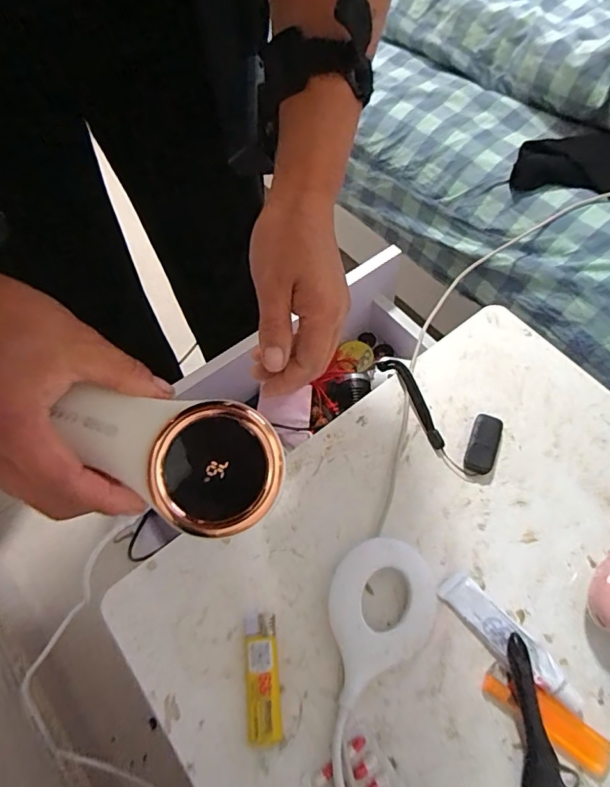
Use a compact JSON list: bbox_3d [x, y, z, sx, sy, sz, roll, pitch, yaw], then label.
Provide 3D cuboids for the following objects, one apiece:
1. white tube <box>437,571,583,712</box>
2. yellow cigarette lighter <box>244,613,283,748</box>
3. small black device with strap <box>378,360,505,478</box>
[{"bbox_3d":[0.149,0.183,0.367,0.028,0.016,0.112,-38,67,-16],"label":"white tube"},{"bbox_3d":[-0.031,0.205,0.359,0.023,0.011,0.081,-6,62,-1],"label":"yellow cigarette lighter"},{"bbox_3d":[0.116,0.021,0.476,0.145,0.043,0.058,39,70,20],"label":"small black device with strap"}]

